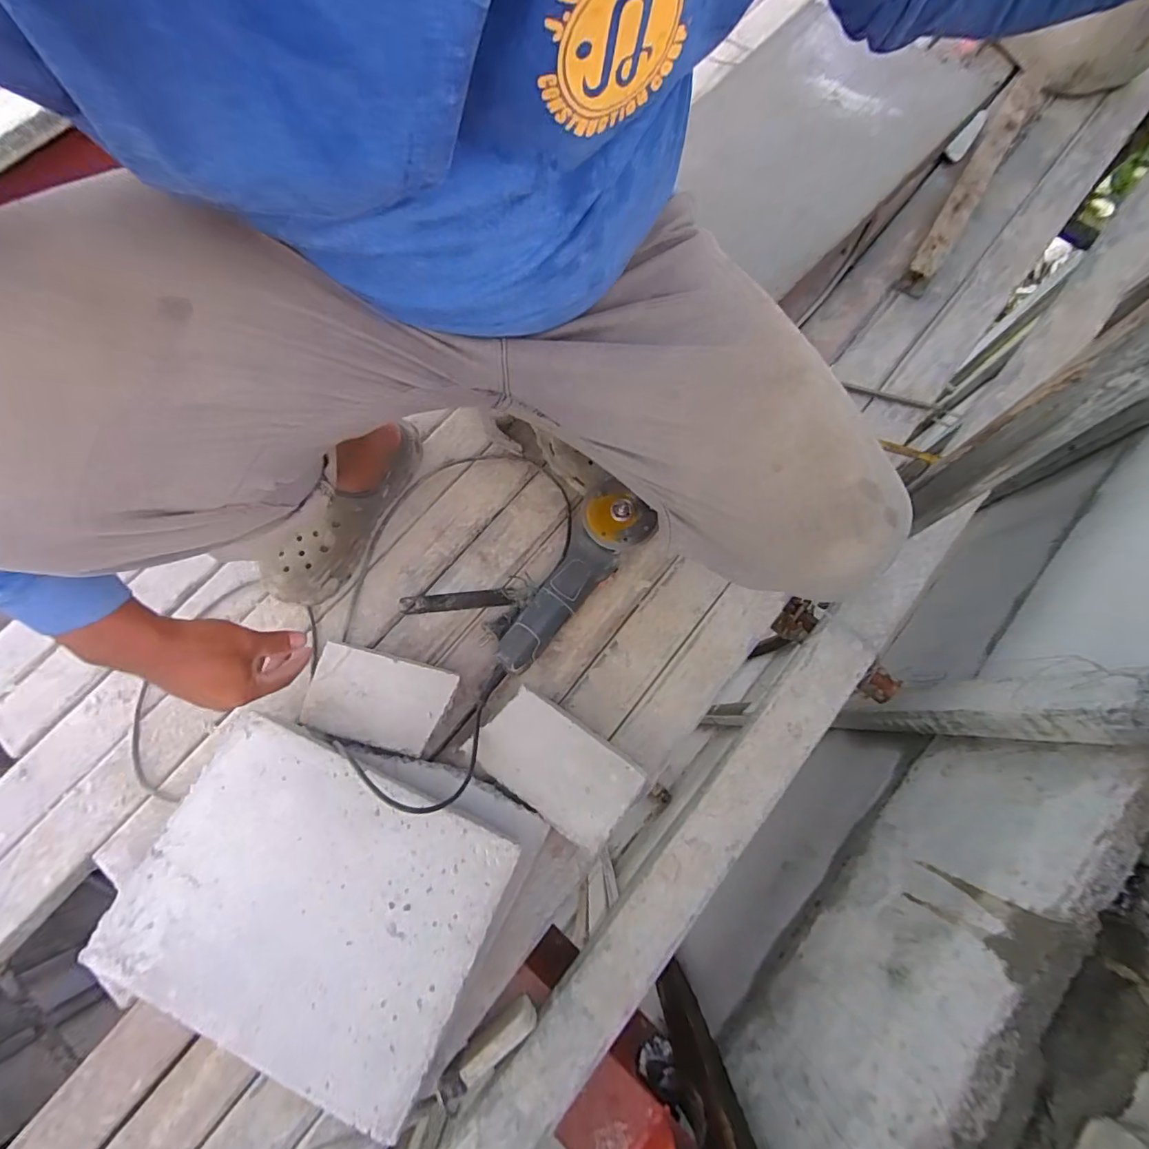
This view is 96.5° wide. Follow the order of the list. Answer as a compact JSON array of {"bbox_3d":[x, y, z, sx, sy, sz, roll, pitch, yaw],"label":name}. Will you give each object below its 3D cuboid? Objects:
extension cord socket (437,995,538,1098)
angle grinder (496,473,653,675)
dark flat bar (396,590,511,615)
[{"bbox_3d":[-0.095,0.522,0.566,0.113,0.032,0.027,-30,76,-22],"label":"extension cord socket"},{"bbox_3d":[-0.016,0.017,0.662,0.101,0.088,0.244,37,77,9],"label":"angle grinder"},{"bbox_3d":[-0.163,0.035,0.701,0.151,0.011,0.025,-4,75,-2],"label":"dark flat bar"}]

